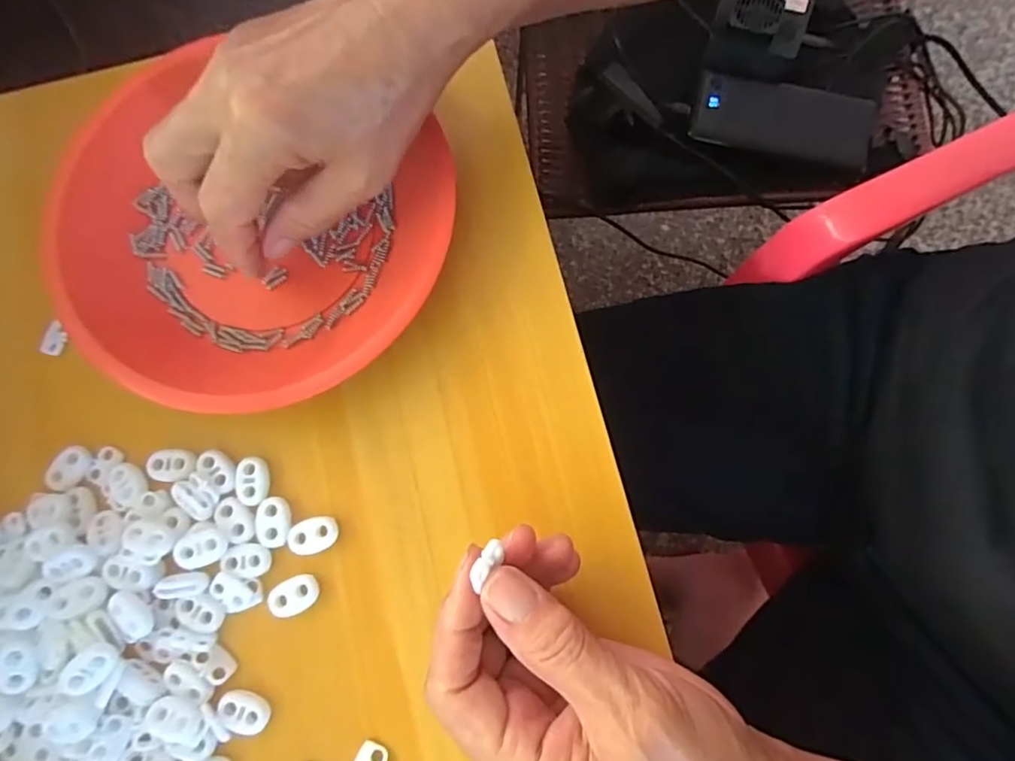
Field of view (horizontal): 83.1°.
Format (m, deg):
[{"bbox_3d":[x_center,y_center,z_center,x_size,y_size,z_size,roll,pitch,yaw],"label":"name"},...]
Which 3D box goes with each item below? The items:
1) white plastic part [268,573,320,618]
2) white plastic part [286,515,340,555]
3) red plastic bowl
[{"bbox_3d":[-0.096,0.097,0.258,0.023,0.006,0.015,-30,78,-4],"label":"white plastic part"},{"bbox_3d":[-0.089,0.071,0.262,0.023,0.004,0.016,-14,77,-1],"label":"white plastic part"},{"bbox_3d":[-0.129,-0.069,0.283,0.186,0.026,0.167,14,77,5],"label":"red plastic bowl"}]

